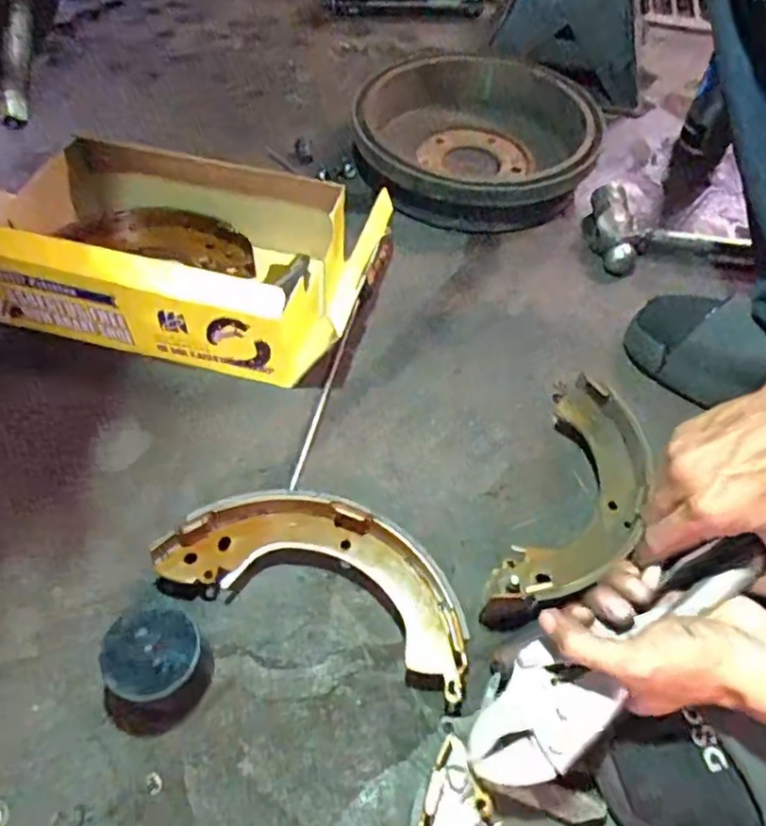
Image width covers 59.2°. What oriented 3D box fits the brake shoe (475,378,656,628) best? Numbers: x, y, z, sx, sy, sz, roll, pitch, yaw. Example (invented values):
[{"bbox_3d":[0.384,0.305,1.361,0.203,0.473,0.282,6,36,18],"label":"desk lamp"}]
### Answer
[{"bbox_3d":[0.154,0.072,0.532,0.091,0.052,0.229,22,54,12],"label":"brake shoe"}]

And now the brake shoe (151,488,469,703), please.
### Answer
[{"bbox_3d":[-0.042,0.116,0.487,0.228,0.052,0.093,19,54,10],"label":"brake shoe"}]

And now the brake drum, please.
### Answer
[{"bbox_3d":[0.120,-0.333,0.826,0.285,0.077,0.285,2,52,-3],"label":"brake drum"}]

